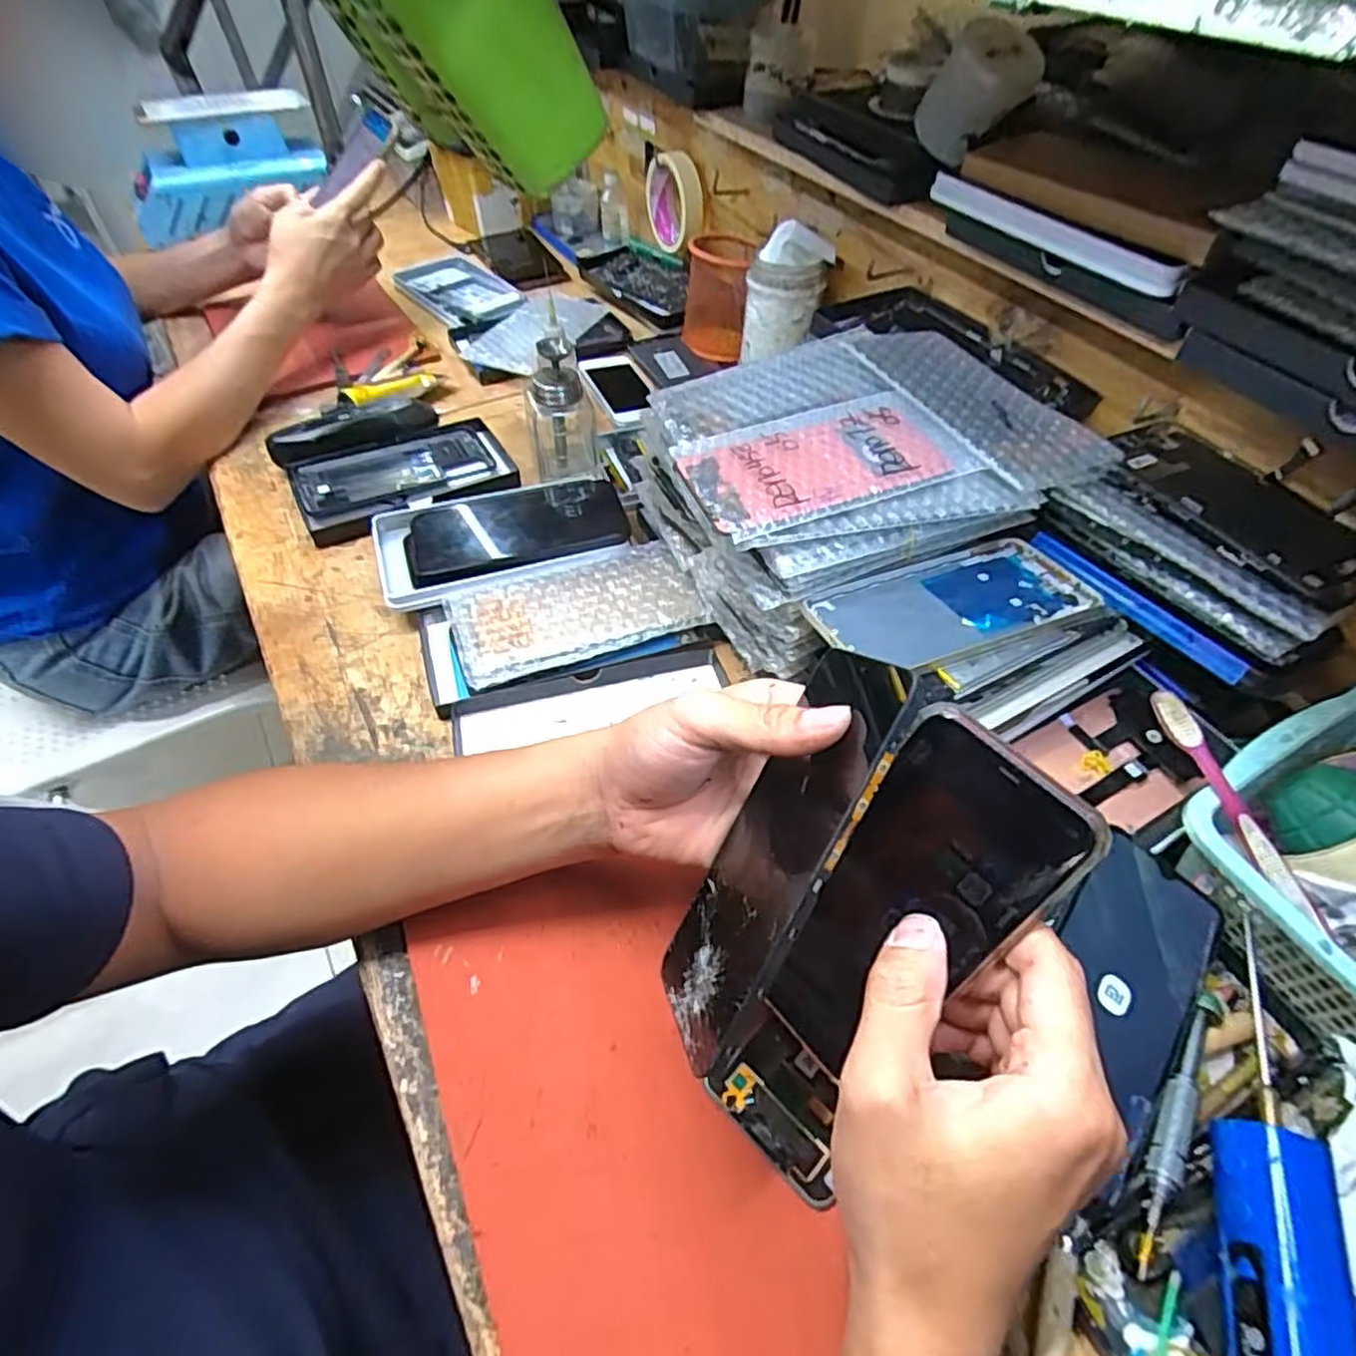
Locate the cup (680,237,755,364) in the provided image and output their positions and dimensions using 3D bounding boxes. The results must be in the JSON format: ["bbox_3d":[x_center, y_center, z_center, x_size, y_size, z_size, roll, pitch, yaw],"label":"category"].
[{"bbox_3d":[0.046,-0.419,0.779,0.077,0.105,0.073,2,51,0],"label":"cup"}]

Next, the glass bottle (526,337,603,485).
[{"bbox_3d":[-0.097,-0.221,0.590,0.058,0.118,0.056,-10,52,-9],"label":"glass bottle"}]

